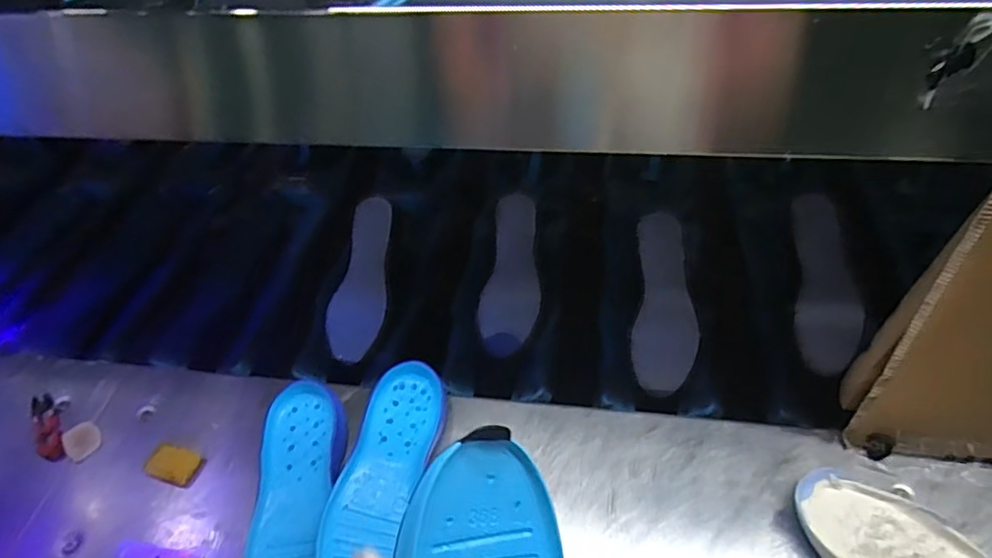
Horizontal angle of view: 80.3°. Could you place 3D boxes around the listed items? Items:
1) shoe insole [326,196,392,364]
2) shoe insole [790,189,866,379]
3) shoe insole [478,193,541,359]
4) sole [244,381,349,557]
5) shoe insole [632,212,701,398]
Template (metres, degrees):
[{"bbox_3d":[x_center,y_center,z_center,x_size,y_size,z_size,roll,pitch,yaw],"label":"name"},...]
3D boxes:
[{"bbox_3d":[-0.176,-0.002,0.777,0.070,0.011,0.219,5,76,10],"label":"shoe insole"},{"bbox_3d":[0.400,-0.001,0.717,0.064,0.023,0.230,3,68,8],"label":"shoe insole"},{"bbox_3d":[0.022,-0.011,0.768,0.073,0.009,0.223,3,68,8],"label":"shoe insole"},{"bbox_3d":[-0.186,0.208,0.549,0.085,0.046,0.245,-8,46,-1],"label":"sole"},{"bbox_3d":[0.204,0.026,0.712,0.070,0.020,0.221,2,74,7],"label":"shoe insole"}]

